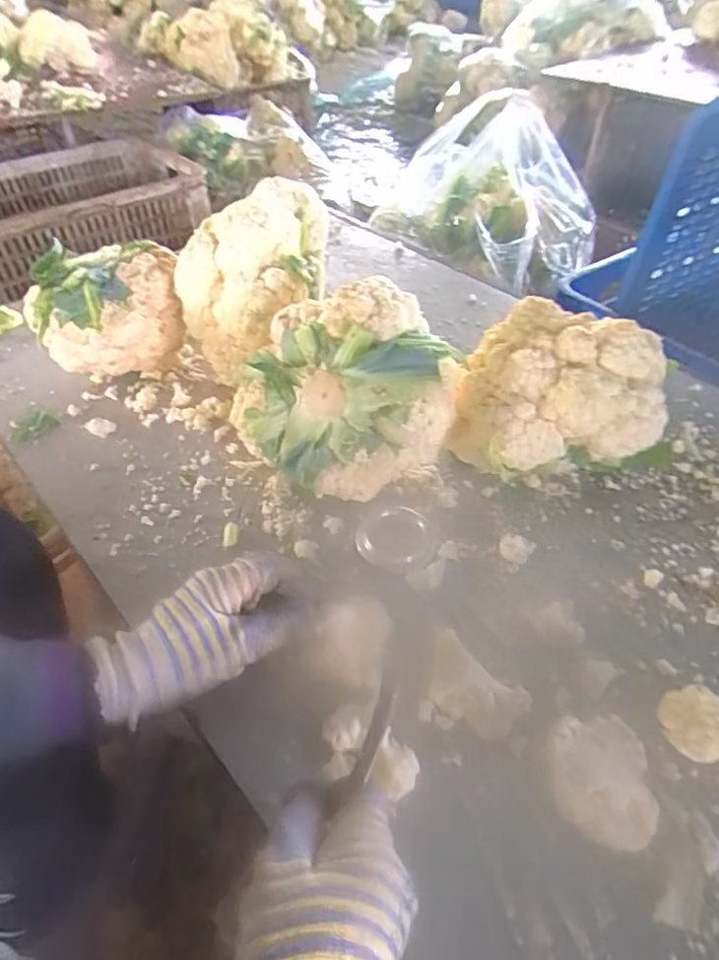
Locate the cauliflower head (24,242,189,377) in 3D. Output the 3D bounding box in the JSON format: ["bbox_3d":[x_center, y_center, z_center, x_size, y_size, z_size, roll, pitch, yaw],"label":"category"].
[{"bbox_3d":[-0.244,-0.157,0.552,0.143,0.121,0.112,-23,51,-20],"label":"cauliflower head"}]

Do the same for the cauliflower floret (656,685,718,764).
[{"bbox_3d":[0.199,0.144,0.321,0.044,0.036,0.042,1,45,-1],"label":"cauliflower floret"}]

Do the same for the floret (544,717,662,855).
[{"bbox_3d":[0.130,0.162,0.305,0.056,0.028,0.063,5,45,3],"label":"floret"}]

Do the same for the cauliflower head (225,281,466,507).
[{"bbox_3d":[-0.012,-0.057,0.435,0.164,0.154,0.096,8,46,7],"label":"cauliflower head"}]

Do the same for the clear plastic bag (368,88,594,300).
[{"bbox_3d":[0.203,-0.543,0.990,0.435,0.216,0.323,29,53,25],"label":"clear plastic bag"}]

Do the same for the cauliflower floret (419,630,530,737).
[{"bbox_3d":[0.071,0.126,0.343,0.061,0.018,0.054,10,46,8],"label":"cauliflower floret"}]

